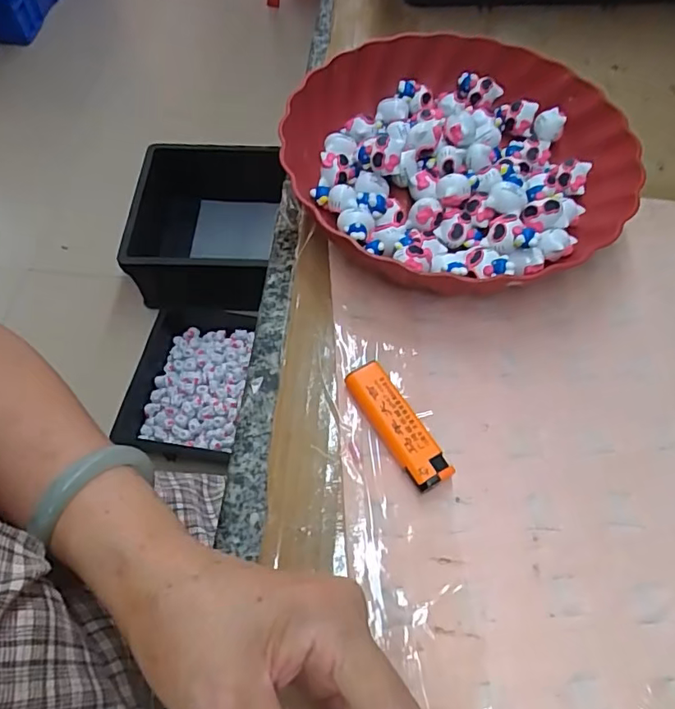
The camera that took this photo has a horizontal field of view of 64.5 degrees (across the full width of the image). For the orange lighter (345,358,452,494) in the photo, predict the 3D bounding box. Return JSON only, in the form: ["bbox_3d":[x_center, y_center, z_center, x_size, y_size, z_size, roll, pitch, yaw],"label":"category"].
[{"bbox_3d":[0.034,0.041,0.310,0.024,0.016,0.079,-28,64,-16],"label":"orange lighter"}]

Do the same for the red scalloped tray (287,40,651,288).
[{"bbox_3d":[0.088,-0.150,0.403,0.237,0.050,0.247,-27,64,-16],"label":"red scalloped tray"}]

